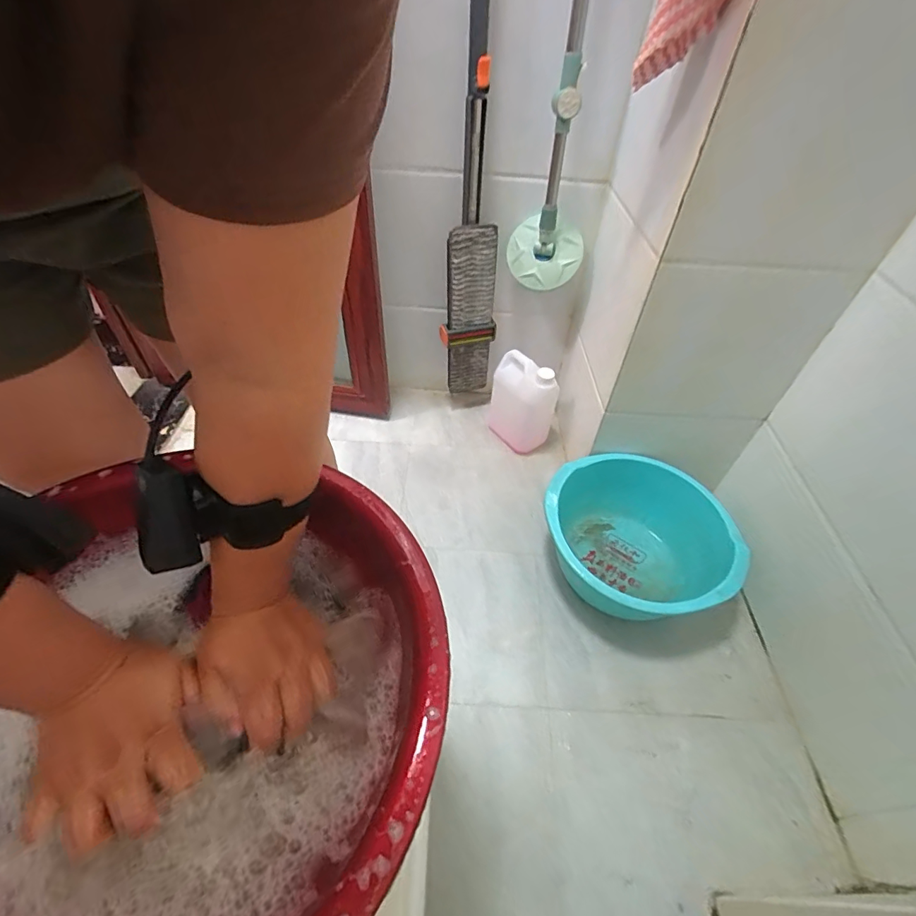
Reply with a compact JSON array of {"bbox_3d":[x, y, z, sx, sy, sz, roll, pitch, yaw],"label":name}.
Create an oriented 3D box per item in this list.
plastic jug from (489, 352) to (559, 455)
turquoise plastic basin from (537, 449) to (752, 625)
[{"bbox_3d":[0.155,-0.132,1.123,0.182,0.212,0.092,30,52,23],"label":"plastic jug"},{"bbox_3d":[0.342,0.167,0.927,0.333,0.162,0.372,-28,55,-24],"label":"turquoise plastic basin"}]

